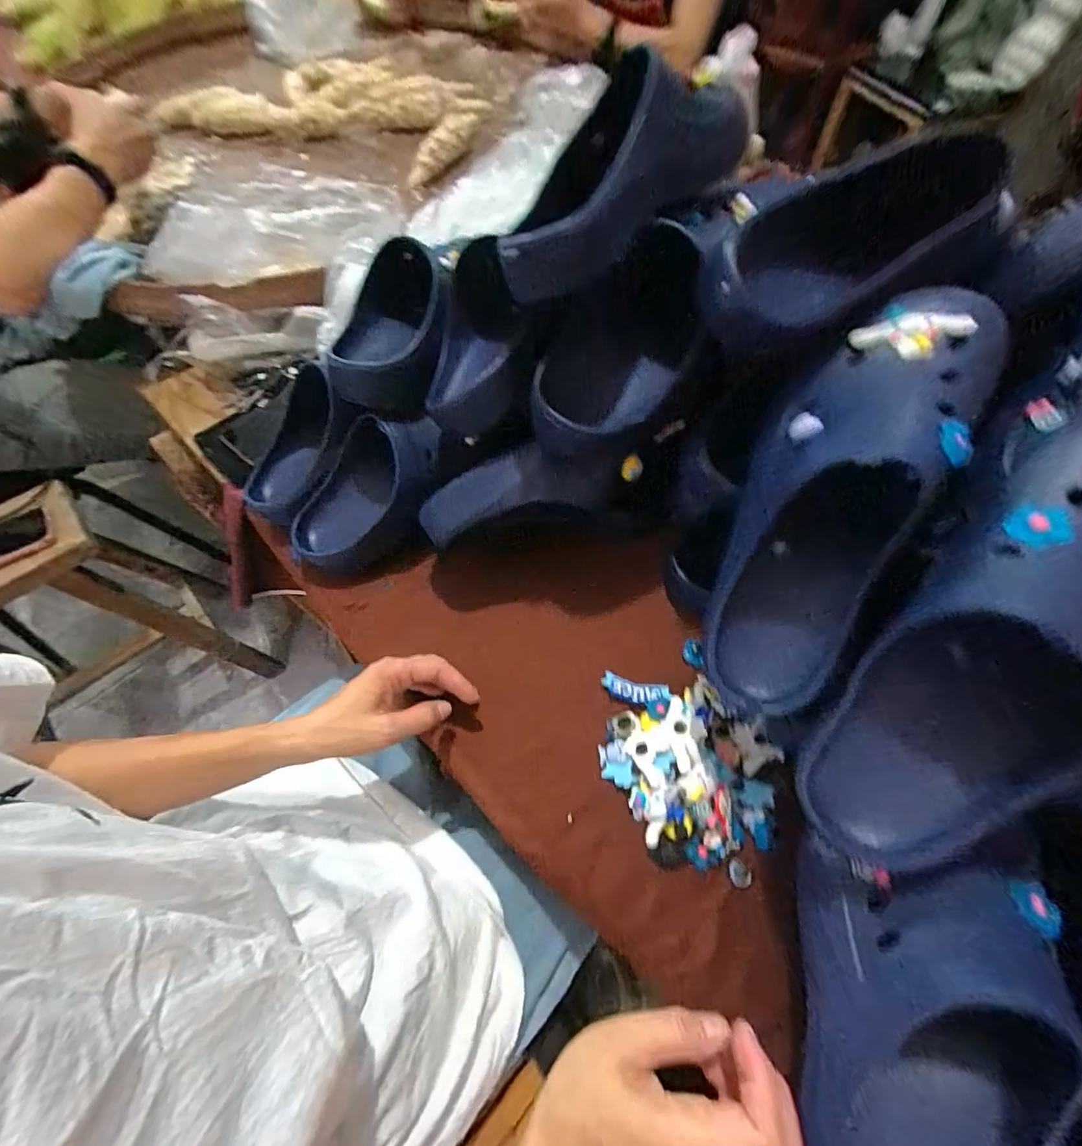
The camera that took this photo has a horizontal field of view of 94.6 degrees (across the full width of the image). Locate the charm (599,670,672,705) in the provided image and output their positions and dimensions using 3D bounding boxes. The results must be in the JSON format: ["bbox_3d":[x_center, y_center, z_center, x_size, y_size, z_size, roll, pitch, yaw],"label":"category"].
[{"bbox_3d":[0.085,0.106,0.452,0.060,0.010,0.022,13,62,9],"label":"charm"}]

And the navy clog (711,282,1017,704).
[{"bbox_3d":[0.190,-0.049,0.319,0.110,0.087,0.306,26,98,15],"label":"navy clog"}]

